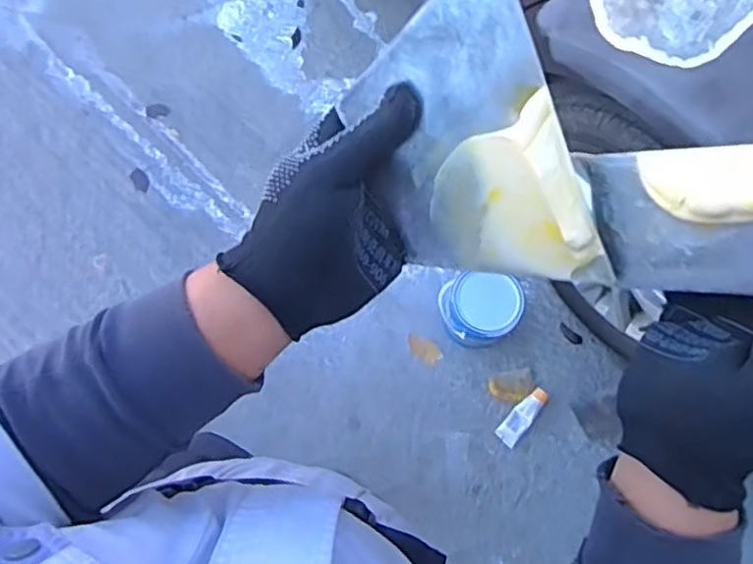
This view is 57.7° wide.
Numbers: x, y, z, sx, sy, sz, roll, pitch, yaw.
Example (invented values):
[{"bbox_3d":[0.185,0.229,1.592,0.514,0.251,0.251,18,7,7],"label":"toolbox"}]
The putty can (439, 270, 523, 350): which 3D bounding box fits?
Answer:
[{"bbox_3d":[0.219,0.057,1.474,0.154,0.172,0.144,1,77,-4],"label":"putty can"}]

